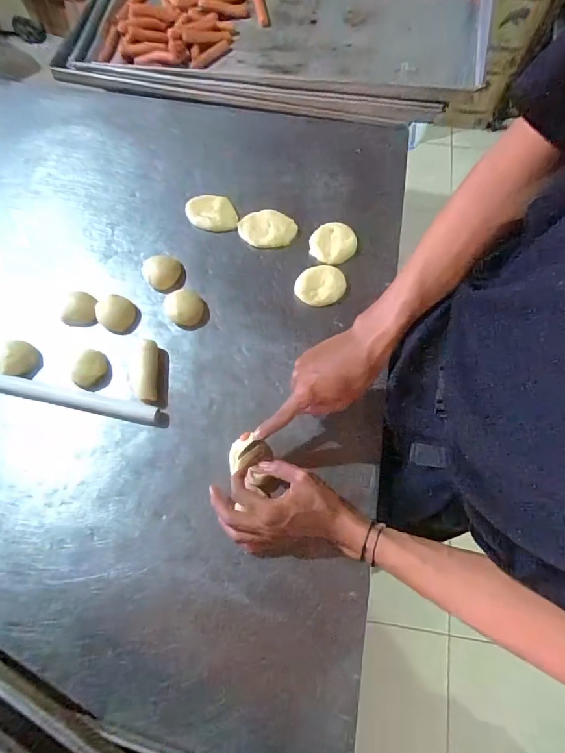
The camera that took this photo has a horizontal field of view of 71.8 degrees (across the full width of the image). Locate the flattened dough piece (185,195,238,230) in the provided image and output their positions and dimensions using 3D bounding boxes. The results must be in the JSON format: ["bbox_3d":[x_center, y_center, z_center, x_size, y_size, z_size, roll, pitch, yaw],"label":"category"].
[{"bbox_3d":[-0.116,-0.273,0.645,0.089,0.011,0.058,11,70,2],"label":"flattened dough piece"}]

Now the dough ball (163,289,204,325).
[{"bbox_3d":[-0.146,-0.104,0.581,0.056,0.029,0.055,1,70,-2],"label":"dough ball"}]

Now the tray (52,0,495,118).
[{"bbox_3d":[-0.007,-0.721,0.756,0.805,0.054,0.469,10,70,2],"label":"tray"}]

